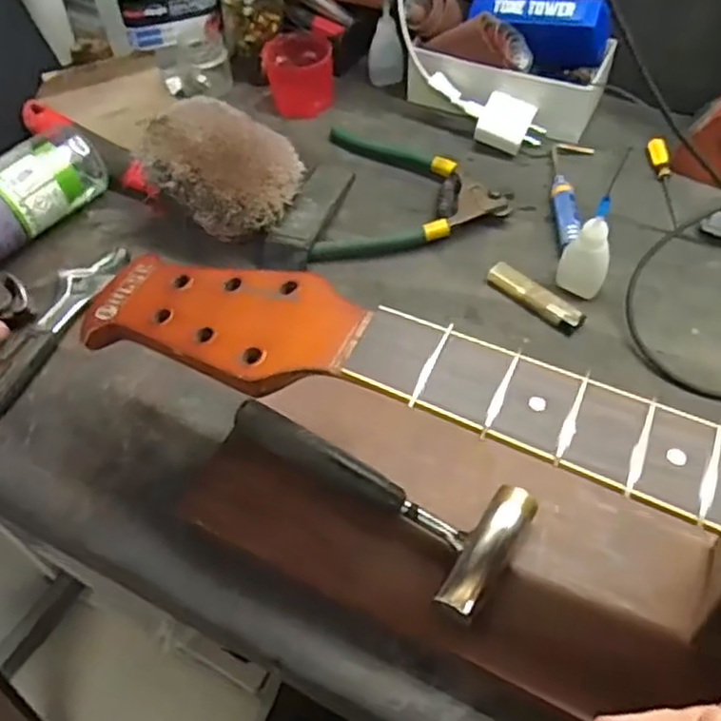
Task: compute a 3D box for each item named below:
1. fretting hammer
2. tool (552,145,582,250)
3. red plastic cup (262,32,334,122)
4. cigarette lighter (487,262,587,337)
[{"bbox_3d":[0.006,0.067,0.400,0.178,0.020,0.078,29,60,23],"label":"fretting hammer"},{"bbox_3d":[0.170,-0.141,0.584,0.017,0.016,0.128,1,53,5],"label":"tool"},{"bbox_3d":[-0.061,-0.283,0.685,0.066,0.051,0.067,-2,53,2],"label":"red plastic cup"},{"bbox_3d":[0.130,-0.048,0.518,0.080,0.014,0.019,37,63,27],"label":"cigarette lighter"}]

